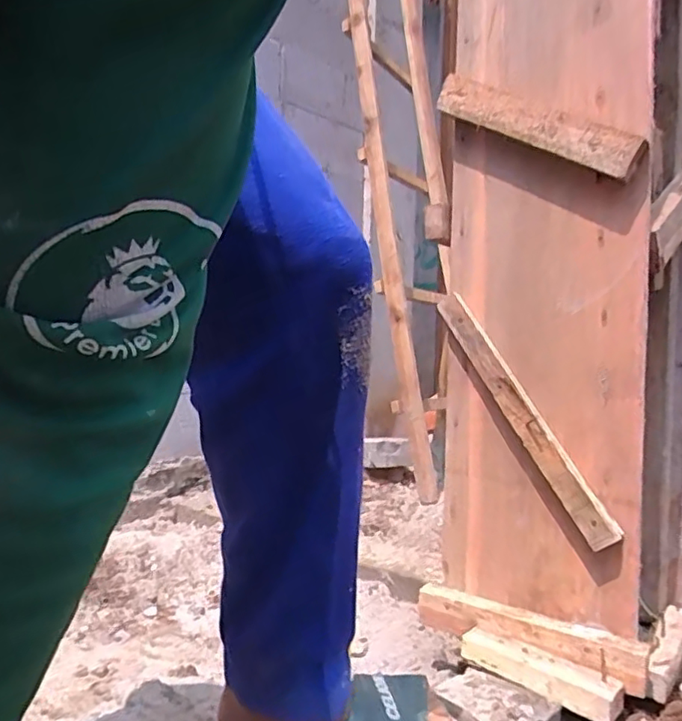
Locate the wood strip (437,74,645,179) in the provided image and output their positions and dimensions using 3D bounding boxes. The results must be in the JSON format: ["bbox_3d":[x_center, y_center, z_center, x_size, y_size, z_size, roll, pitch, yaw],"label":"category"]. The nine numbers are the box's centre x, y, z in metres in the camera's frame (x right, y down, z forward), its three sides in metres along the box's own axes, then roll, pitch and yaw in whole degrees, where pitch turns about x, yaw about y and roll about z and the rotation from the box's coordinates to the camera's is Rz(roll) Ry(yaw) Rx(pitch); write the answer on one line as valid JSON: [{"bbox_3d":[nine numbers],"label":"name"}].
[{"bbox_3d":[0.272,-0.344,0.867,0.020,0.055,0.328,2,31,-46],"label":"wood strip"}]

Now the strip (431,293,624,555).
[{"bbox_3d":[0.265,0.076,0.894,0.046,0.424,0.026,-43,-26,30],"label":"strip"}]

